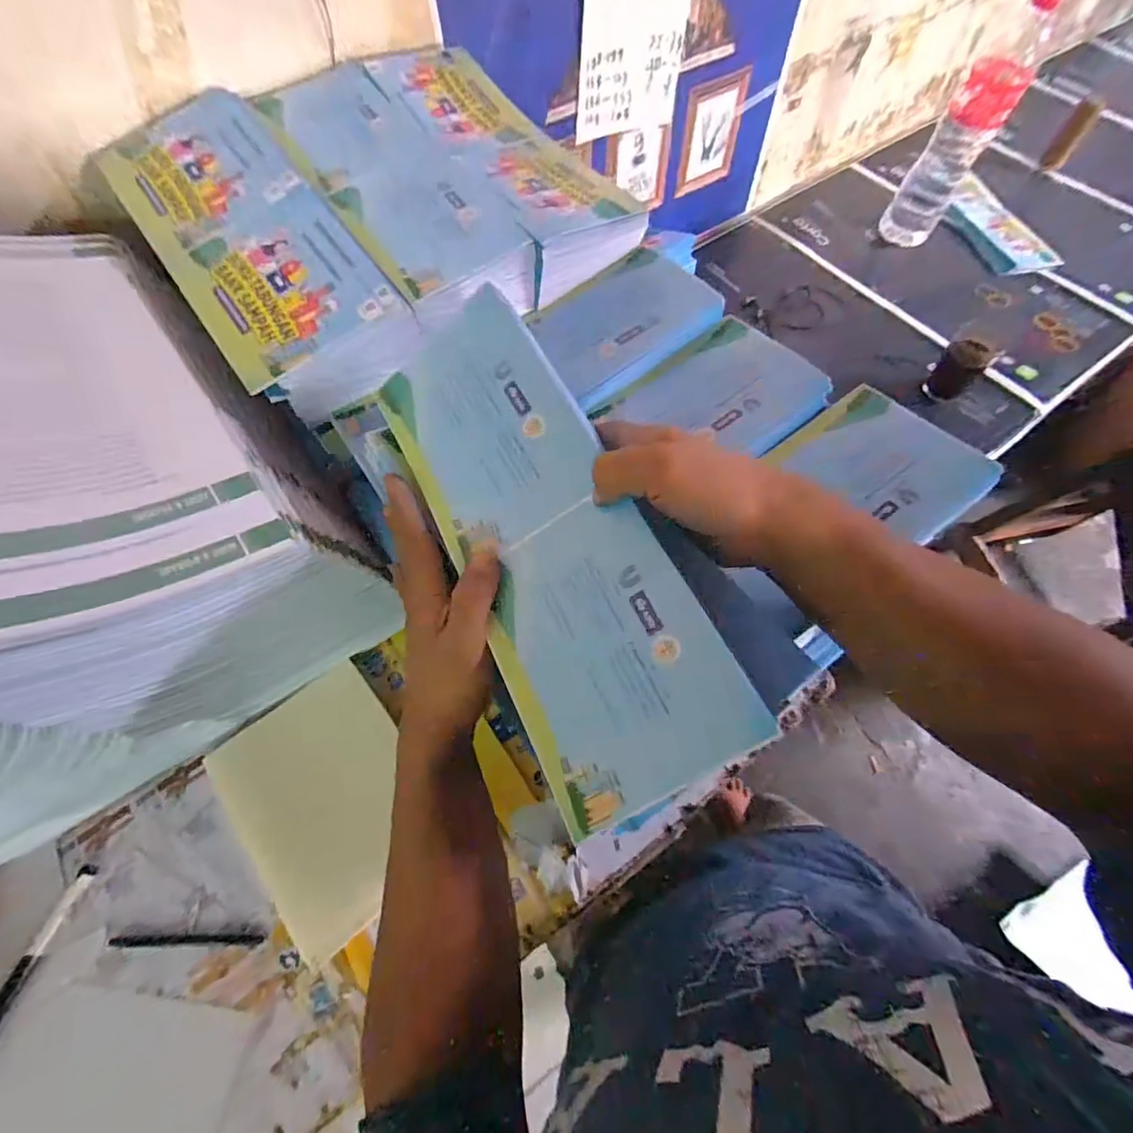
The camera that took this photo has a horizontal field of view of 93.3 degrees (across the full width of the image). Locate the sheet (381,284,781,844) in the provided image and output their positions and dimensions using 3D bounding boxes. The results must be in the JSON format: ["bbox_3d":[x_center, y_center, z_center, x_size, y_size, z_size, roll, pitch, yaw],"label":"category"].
[{"bbox_3d":[-0.016,-0.024,0.300,0.107,0.013,0.300,-33,67,13],"label":"sheet"}]

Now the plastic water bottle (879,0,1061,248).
[{"bbox_3d":[0.625,-0.684,0.849,0.099,0.287,0.109,31,68,16],"label":"plastic water bottle"}]

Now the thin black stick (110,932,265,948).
[{"bbox_3d":[-0.335,0.330,0.474,0.132,0.005,0.010,-2,63,0],"label":"thin black stick"}]

